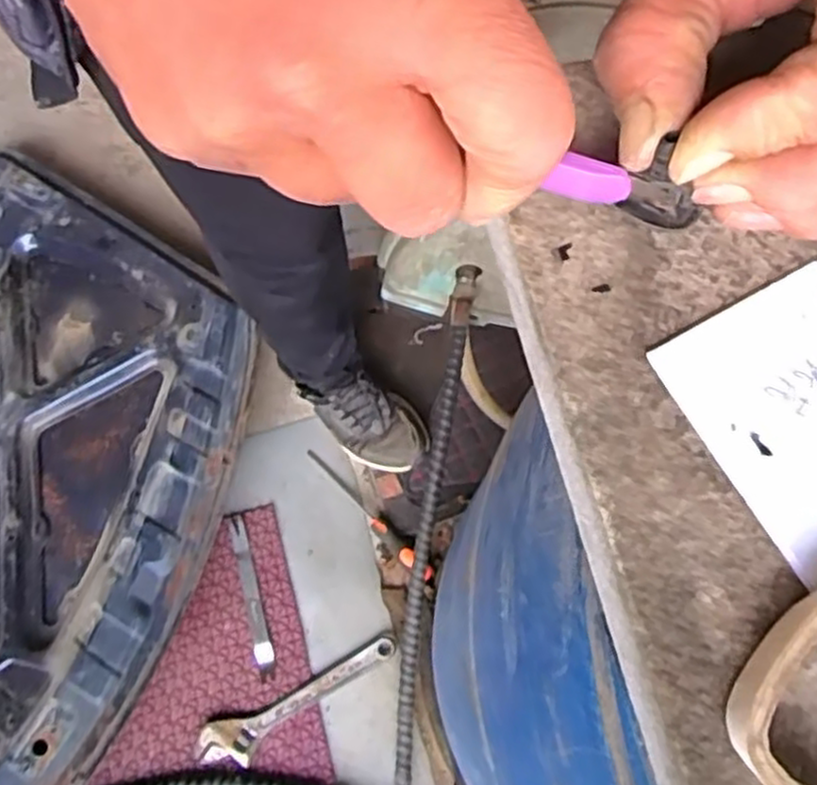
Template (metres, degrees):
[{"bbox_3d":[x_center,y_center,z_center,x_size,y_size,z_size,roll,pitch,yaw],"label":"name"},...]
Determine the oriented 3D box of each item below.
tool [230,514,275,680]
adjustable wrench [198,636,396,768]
[{"bbox_3d":[-0.222,0.286,1.068,0.025,0.013,0.226,-14,71,-7],"label":"tool"},{"bbox_3d":[-0.142,0.417,1.011,0.278,0.017,0.060,-23,72,-10],"label":"adjustable wrench"}]

